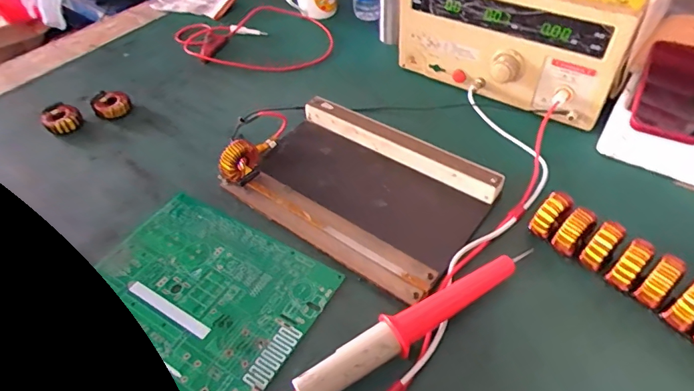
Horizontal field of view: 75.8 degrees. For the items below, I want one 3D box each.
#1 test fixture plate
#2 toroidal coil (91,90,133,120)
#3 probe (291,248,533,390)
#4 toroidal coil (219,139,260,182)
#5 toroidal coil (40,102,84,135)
[{"bbox_3d":[0.014,-0.015,0.557,0.299,0.031,0.198,28,56,27],"label":"test fixture plate"},{"bbox_3d":[-0.373,-0.145,0.706,0.052,0.033,0.043,-22,49,-15],"label":"toroidal coil"},{"bbox_3d":[0.069,0.120,0.428,0.259,0.033,0.032,-27,51,-19],"label":"probe"},{"bbox_3d":[-0.133,-0.046,0.554,0.020,0.048,0.053,29,56,28],"label":"toroidal coil"},{"bbox_3d":[-0.438,-0.118,0.684,0.050,0.029,0.048,-3,47,3],"label":"toroidal coil"}]

